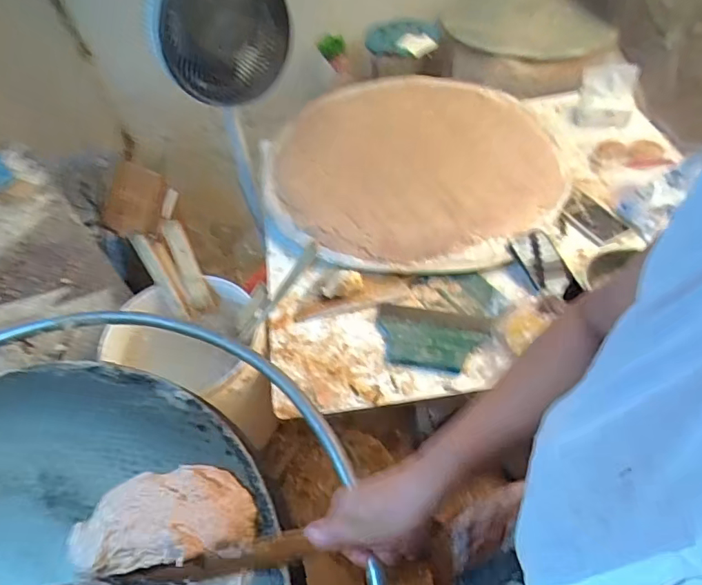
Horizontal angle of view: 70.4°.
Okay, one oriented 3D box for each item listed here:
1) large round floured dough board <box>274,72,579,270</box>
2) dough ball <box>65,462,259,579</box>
[{"bbox_3d":[0.140,-0.313,1.128,0.626,0.072,0.630,-3,50,3],"label":"large round floured dough board"},{"bbox_3d":[-0.181,0.218,0.486,0.162,0.059,0.093,-10,50,-2],"label":"dough ball"}]

